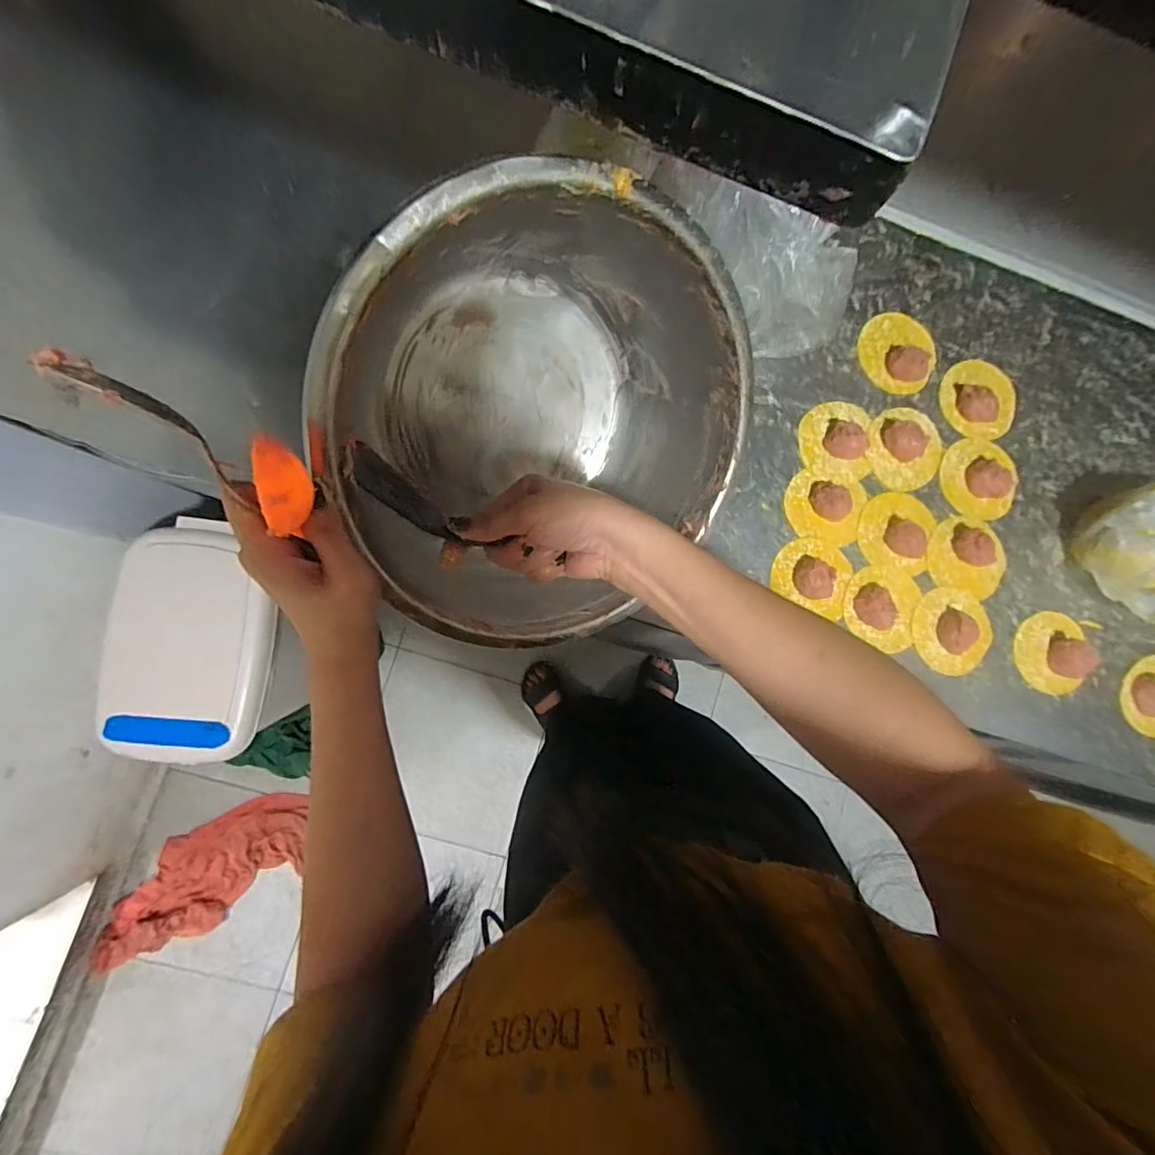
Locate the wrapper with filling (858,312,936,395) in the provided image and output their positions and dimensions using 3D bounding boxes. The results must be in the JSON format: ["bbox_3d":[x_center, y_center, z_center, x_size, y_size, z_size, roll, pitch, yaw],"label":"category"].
[{"bbox_3d":[0.332,-0.233,0.533,0.074,0.017,0.085,-38,90,-7],"label":"wrapper with filling"}]

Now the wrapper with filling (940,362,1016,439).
[{"bbox_3d":[0.422,-0.186,0.539,0.075,0.021,0.083,-34,89,-7],"label":"wrapper with filling"}]

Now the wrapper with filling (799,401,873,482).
[{"bbox_3d":[0.260,-0.137,0.516,0.072,0.021,0.077,0,86,-5],"label":"wrapper with filling"}]

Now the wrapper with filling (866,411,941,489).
[{"bbox_3d":[0.331,-0.130,0.521,0.070,0.024,0.082,-38,90,-7],"label":"wrapper with filling"}]

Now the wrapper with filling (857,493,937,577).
[{"bbox_3d":[0.320,-0.046,0.516,0.077,0.021,0.073,0,86,-5],"label":"wrapper with filling"}]

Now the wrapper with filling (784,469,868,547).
[{"bbox_3d":[0.246,-0.071,0.507,0.078,0.025,0.067,13,85,-4],"label":"wrapper with filling"}]

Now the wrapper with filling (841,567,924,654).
[{"bbox_3d":[0.300,0.028,0.510,0.073,0.017,0.079,0,86,-5],"label":"wrapper with filling"}]

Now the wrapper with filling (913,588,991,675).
[{"bbox_3d":[0.373,0.053,0.515,0.079,0.016,0.084,0,86,-5],"label":"wrapper with filling"}]

